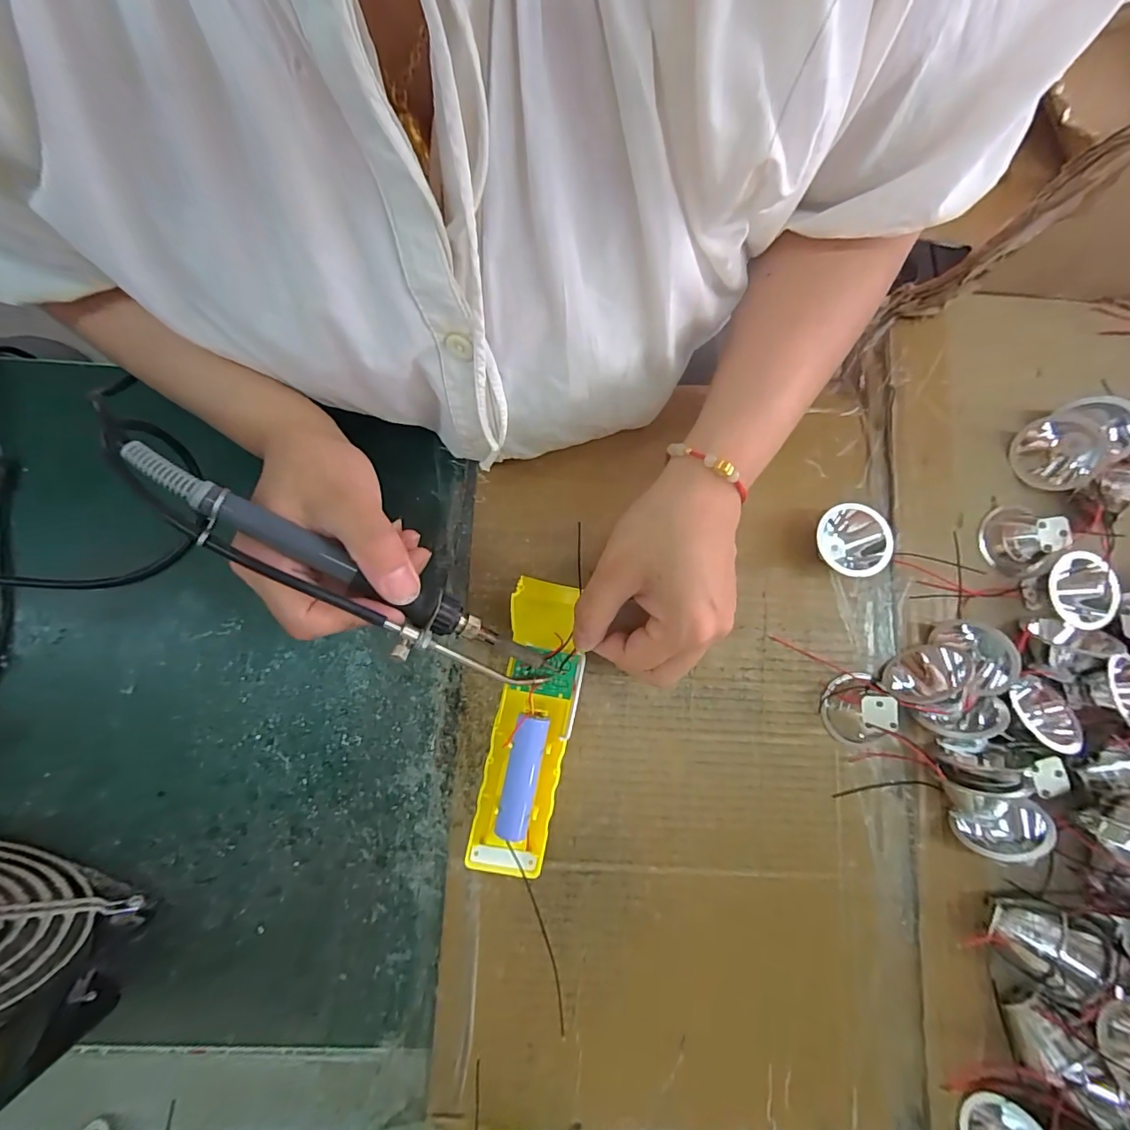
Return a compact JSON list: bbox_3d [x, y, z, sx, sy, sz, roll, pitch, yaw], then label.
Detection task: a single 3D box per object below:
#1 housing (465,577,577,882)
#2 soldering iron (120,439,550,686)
[{"bbox_3d":[-0.020,0.087,0.274,0.041,0.025,0.157,9,82,0],"label":"housing"},{"bbox_3d":[-0.092,0.011,0.224,0.194,0.020,0.032,33,78,-22],"label":"soldering iron"}]

